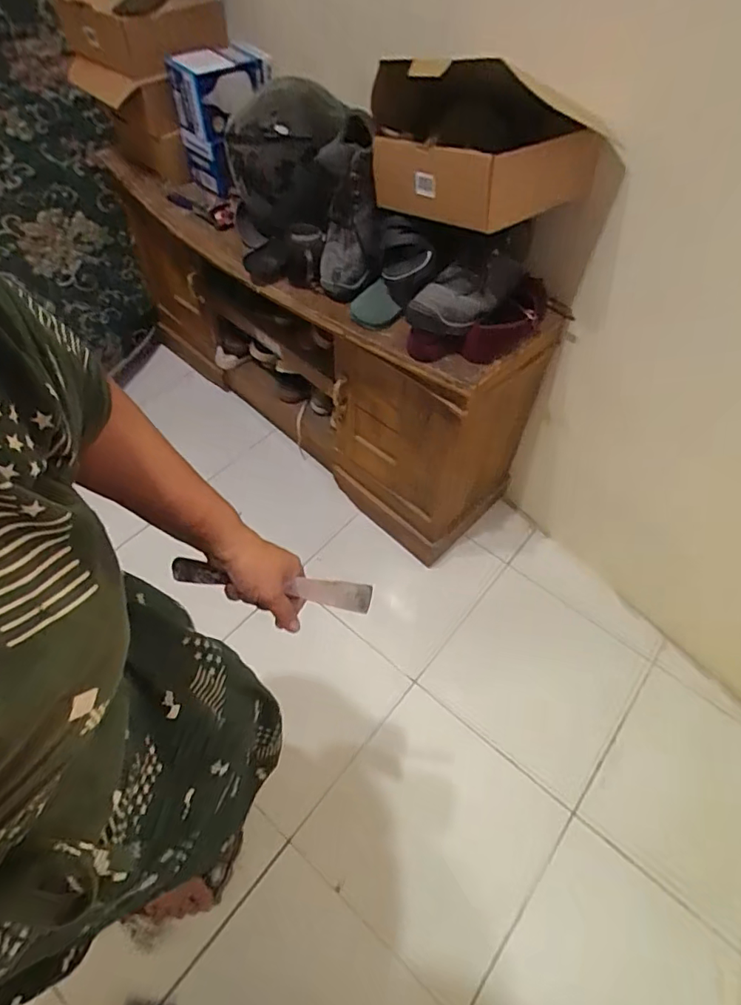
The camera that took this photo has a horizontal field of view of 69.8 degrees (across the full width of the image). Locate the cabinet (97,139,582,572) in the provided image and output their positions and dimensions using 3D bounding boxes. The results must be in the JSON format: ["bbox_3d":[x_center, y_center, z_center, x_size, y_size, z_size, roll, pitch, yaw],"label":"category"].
[{"bbox_3d":[-0.149,-0.394,1.308,1.079,0.601,0.309,35,65,22],"label":"cabinet"}]

